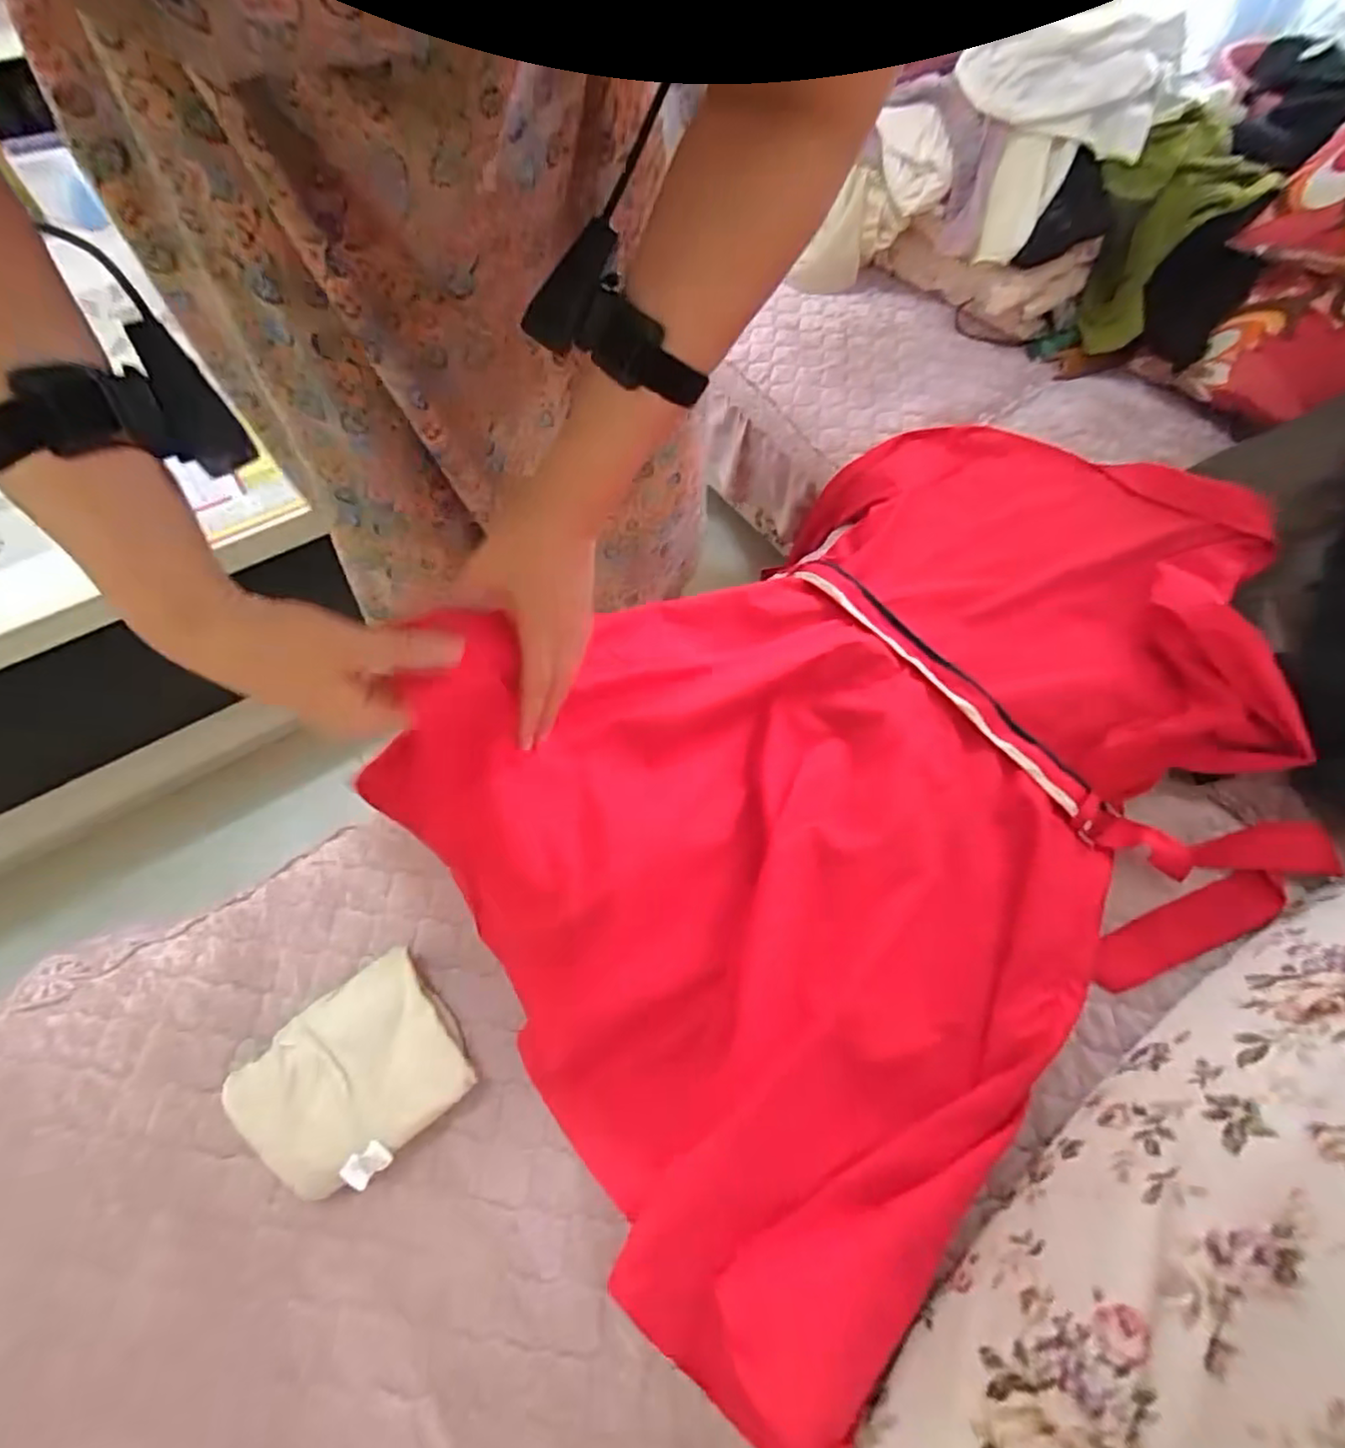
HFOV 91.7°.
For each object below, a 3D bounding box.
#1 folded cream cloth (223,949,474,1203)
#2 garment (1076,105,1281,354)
[{"bbox_3d":[-0.225,0.252,0.471,0.134,0.056,0.117,-40,71,-21],"label":"folded cream cloth"},{"bbox_3d":[0.654,-0.679,0.882,0.172,0.120,0.311,24,105,10],"label":"garment"}]

